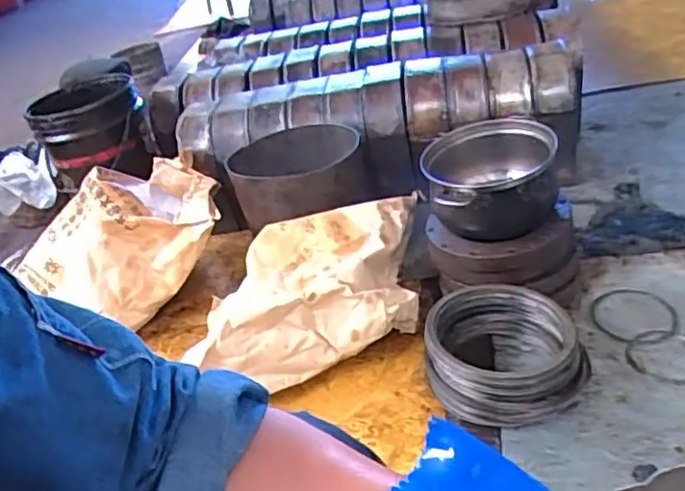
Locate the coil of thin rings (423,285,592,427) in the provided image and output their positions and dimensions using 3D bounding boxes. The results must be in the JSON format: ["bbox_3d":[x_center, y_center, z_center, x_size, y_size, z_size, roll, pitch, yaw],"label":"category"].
[{"bbox_3d":[0.238,0.155,0.942,0.220,0.094,0.205,-5,34,13],"label":"coil of thin rings"}]

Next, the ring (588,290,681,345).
[{"bbox_3d":[0.473,0.112,1.031,0.137,0.007,0.129,-11,33,4],"label":"ring"}]

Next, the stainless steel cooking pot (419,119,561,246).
[{"bbox_3d":[0.243,-0.115,1.076,0.205,0.112,0.220,-10,33,6],"label":"stainless steel cooking pot"}]

